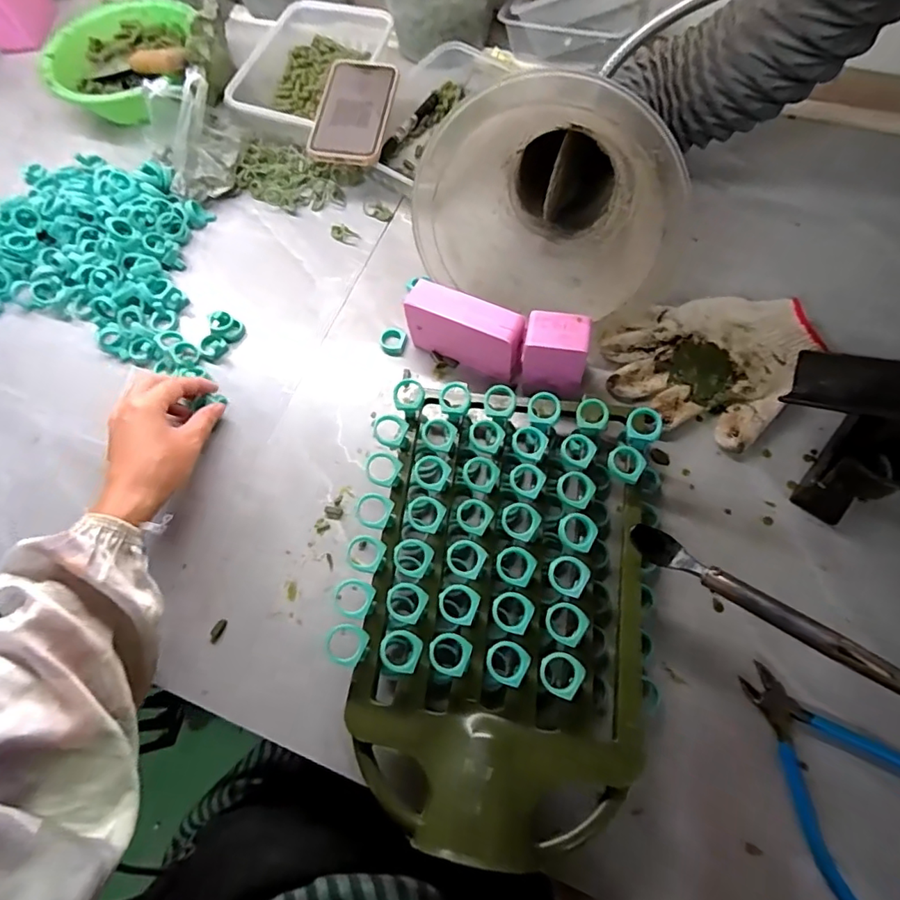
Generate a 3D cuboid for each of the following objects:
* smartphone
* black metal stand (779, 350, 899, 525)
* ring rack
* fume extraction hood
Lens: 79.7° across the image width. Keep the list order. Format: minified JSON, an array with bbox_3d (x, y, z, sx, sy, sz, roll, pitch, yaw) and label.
[{"bbox_3d":[-0.106,-0.381,0.602,0.077,0.012,0.160,10,68,-3],"label":"smartphone"},{"bbox_3d":[0.313,-0.013,0.409,0.120,0.118,0.094,31,71,16],"label":"black metal stand"},{"bbox_3d":[0.043,0.104,0.410,0.238,0.065,0.326,4,66,5],"label":"ring rack"},{"bbox_3d":[0.089,-0.226,0.463,0.200,0.157,0.158,16,68,11],"label":"fume extraction hood"}]

